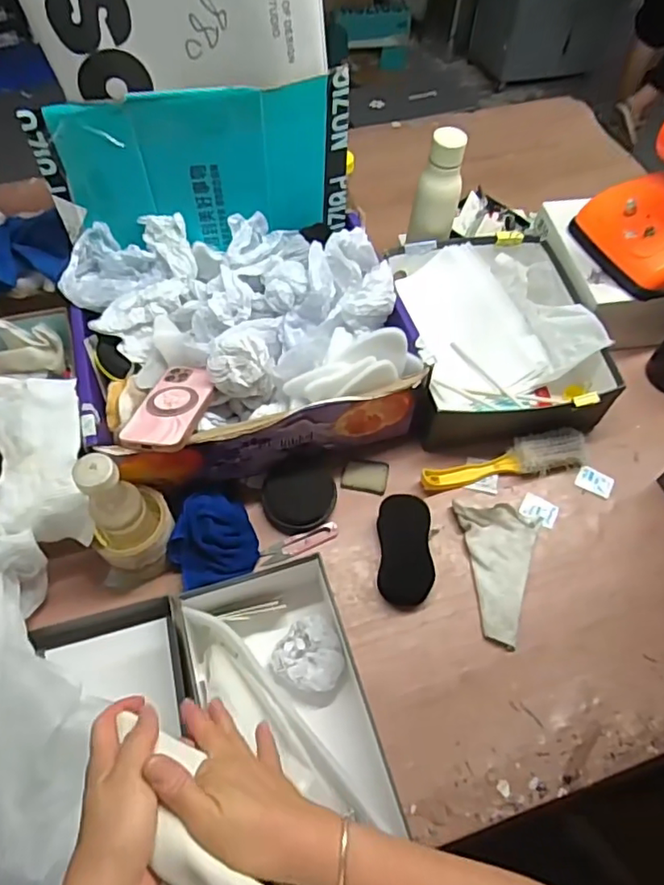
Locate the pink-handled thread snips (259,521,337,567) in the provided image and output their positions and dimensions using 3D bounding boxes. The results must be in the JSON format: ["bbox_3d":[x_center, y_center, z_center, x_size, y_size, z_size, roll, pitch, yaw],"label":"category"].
[{"bbox_3d":[-0.041,0.126,0.722,0.101,0.007,0.023,-21,61,-14],"label":"pink-handled thread snips"}]

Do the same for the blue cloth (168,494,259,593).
[{"bbox_3d":[-0.143,0.115,0.683,0.102,0.057,0.097,-21,61,-14],"label":"blue cloth"}]

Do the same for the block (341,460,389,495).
[{"bbox_3d":[0.044,0.045,0.769,0.061,0.008,0.047,6,58,2],"label":"block"}]

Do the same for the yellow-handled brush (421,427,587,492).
[{"bbox_3d":[0.230,0.023,0.771,0.228,0.036,0.050,-7,59,-7],"label":"yellow-handled brush"}]

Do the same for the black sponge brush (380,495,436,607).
[{"bbox_3d":[0.089,0.129,0.703,0.061,0.030,0.131,1,71,-2],"label":"black sponge brush"}]

